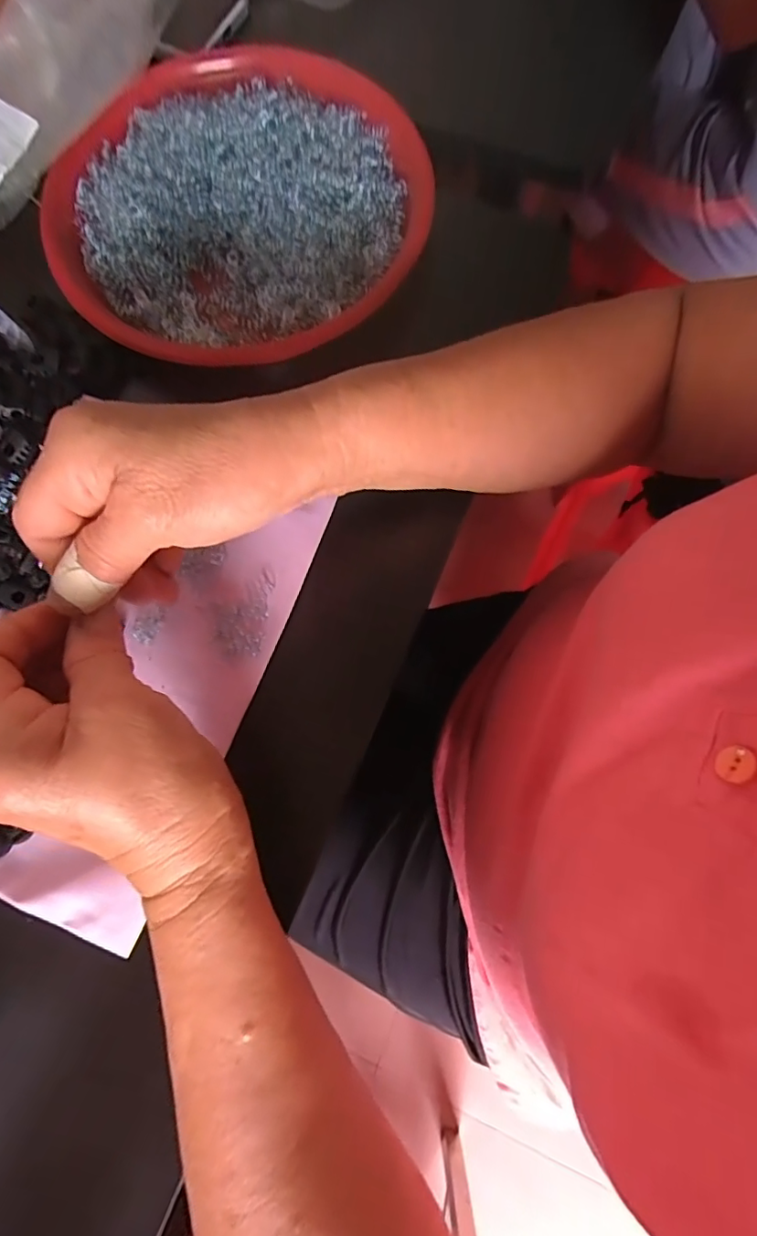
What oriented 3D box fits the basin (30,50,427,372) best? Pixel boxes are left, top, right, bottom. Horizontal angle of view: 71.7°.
[{"bbox_3d":[-0.088,-0.260,0.328,0.228,0.042,0.218,-14,77,-2],"label":"basin"}]

